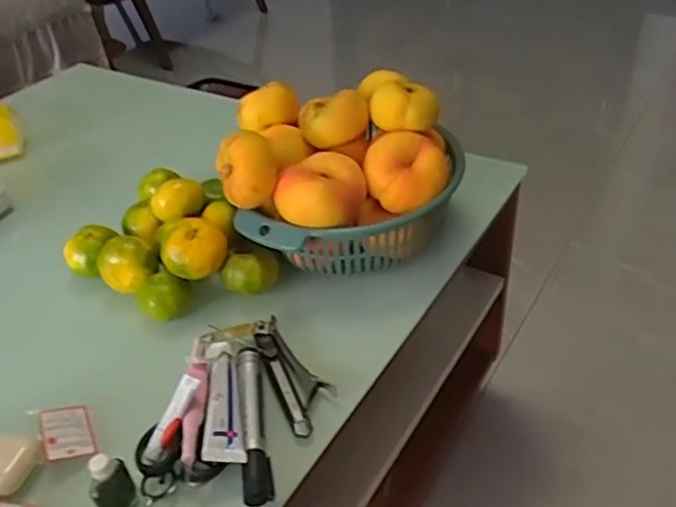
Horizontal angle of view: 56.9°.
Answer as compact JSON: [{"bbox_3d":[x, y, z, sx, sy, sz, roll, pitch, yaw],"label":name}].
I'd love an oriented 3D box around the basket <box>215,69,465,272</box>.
[{"bbox_3d":[0.008,-0.071,0.606,0.216,0.146,0.176,-4,38,2],"label":"basket"}]

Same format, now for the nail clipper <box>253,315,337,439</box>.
[{"bbox_3d":[-0.038,0.093,0.502,0.041,0.014,0.116,-20,40,-17],"label":"nail clipper"}]

